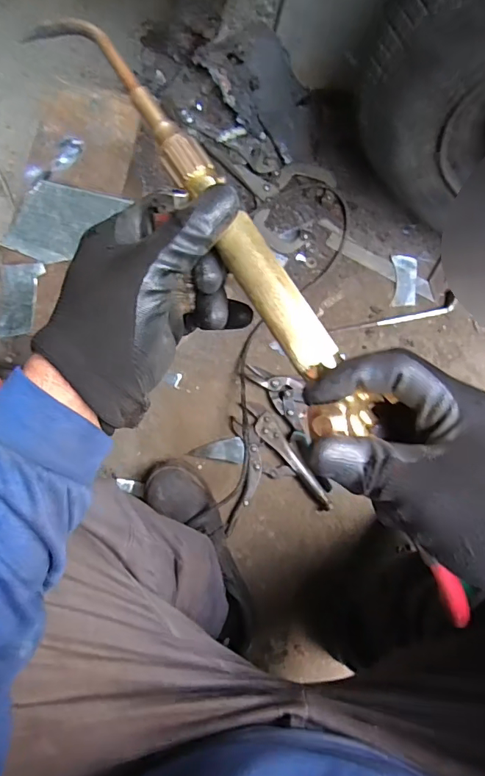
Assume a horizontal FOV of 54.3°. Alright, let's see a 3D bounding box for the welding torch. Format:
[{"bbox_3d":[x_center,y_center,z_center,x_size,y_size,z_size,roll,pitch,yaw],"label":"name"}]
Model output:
[{"bbox_3d":[-0.022,-0.104,0.279,0.044,0.039,0.317,-34,85,-3],"label":"welding torch"}]

